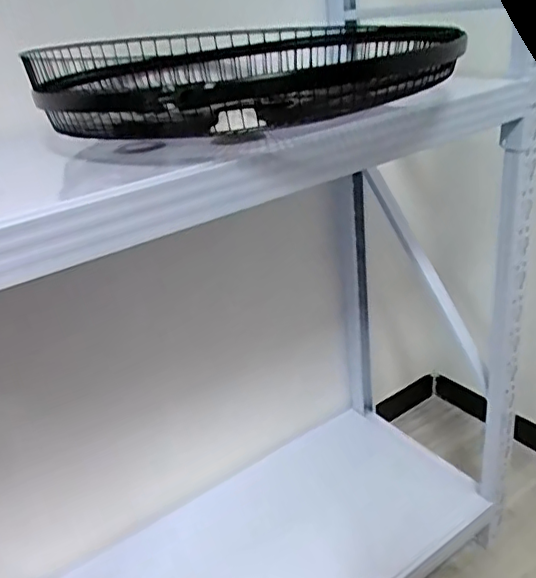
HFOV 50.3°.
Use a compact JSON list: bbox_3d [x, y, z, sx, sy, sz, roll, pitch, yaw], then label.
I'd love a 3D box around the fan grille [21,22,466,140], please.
[{"bbox_3d":[-0.071,-0.262,0.690,0.398,0.105,0.515,-23,31,-28],"label":"fan grille"}]

